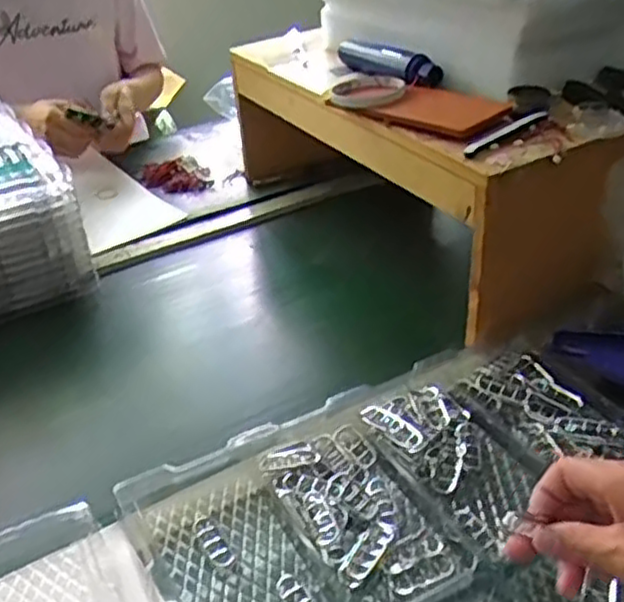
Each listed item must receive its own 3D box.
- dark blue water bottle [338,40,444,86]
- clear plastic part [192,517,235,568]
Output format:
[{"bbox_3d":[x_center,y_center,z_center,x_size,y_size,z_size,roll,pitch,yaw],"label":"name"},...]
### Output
[{"bbox_3d":[0.095,-0.301,0.904,0.036,0.038,0.195,-19,35,-22],"label":"dark blue water bottle"},{"bbox_3d":[-0.080,0.193,0.581,0.020,0.004,0.053,-20,36,-24],"label":"clear plastic part"}]

